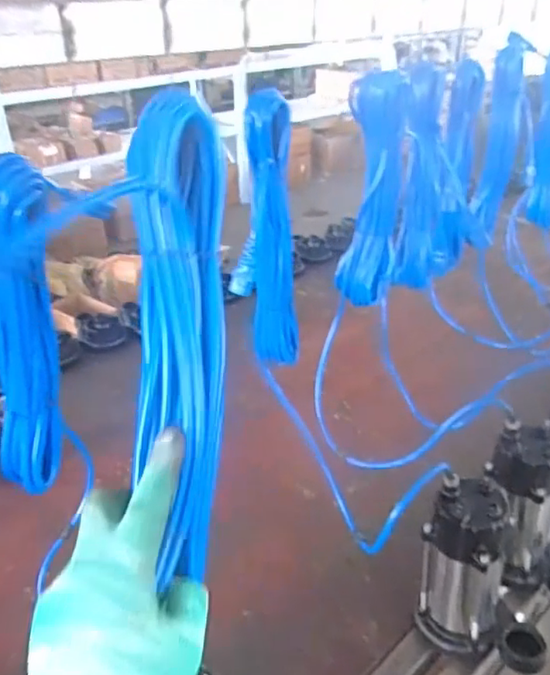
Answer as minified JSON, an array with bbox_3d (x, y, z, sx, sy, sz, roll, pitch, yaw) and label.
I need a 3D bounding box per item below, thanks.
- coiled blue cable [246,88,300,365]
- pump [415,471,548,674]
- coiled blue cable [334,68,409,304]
[{"bbox_3d":[-0.001,-0.116,0.736,0.060,0.349,0.058,1,31,4],"label":"coiled blue cable"},{"bbox_3d":[0.278,0.310,0.746,0.168,0.220,0.096,19,36,30],"label":"pump"},{"bbox_3d":[0.153,-0.227,0.909,0.082,0.341,0.089,7,32,13],"label":"coiled blue cable"}]

